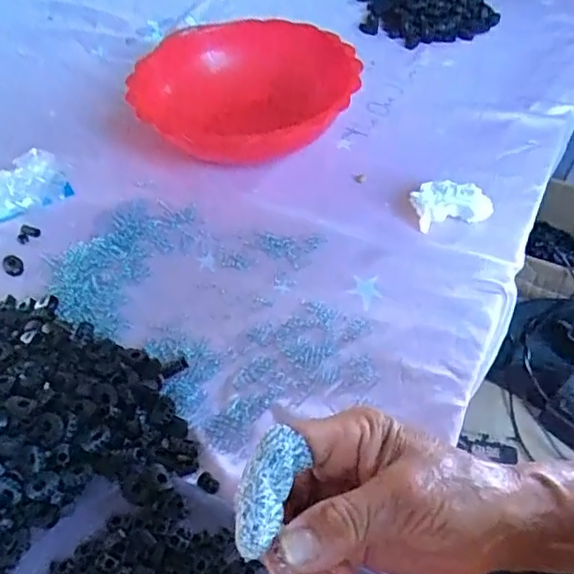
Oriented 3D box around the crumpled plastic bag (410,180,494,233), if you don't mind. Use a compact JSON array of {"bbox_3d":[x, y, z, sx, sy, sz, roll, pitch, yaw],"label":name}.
[{"bbox_3d":[0.157,-0.083,0.568,0.074,0.027,0.046,-3,47,2],"label":"crumpled plastic bag"}]

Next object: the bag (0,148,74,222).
[{"bbox_3d":[-0.271,-0.104,0.601,0.085,0.055,0.033,-11,47,-6],"label":"bag"}]

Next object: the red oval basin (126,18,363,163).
[{"bbox_3d":[-0.046,-0.216,0.659,0.247,0.107,0.122,-4,47,1],"label":"red oval basin"}]

